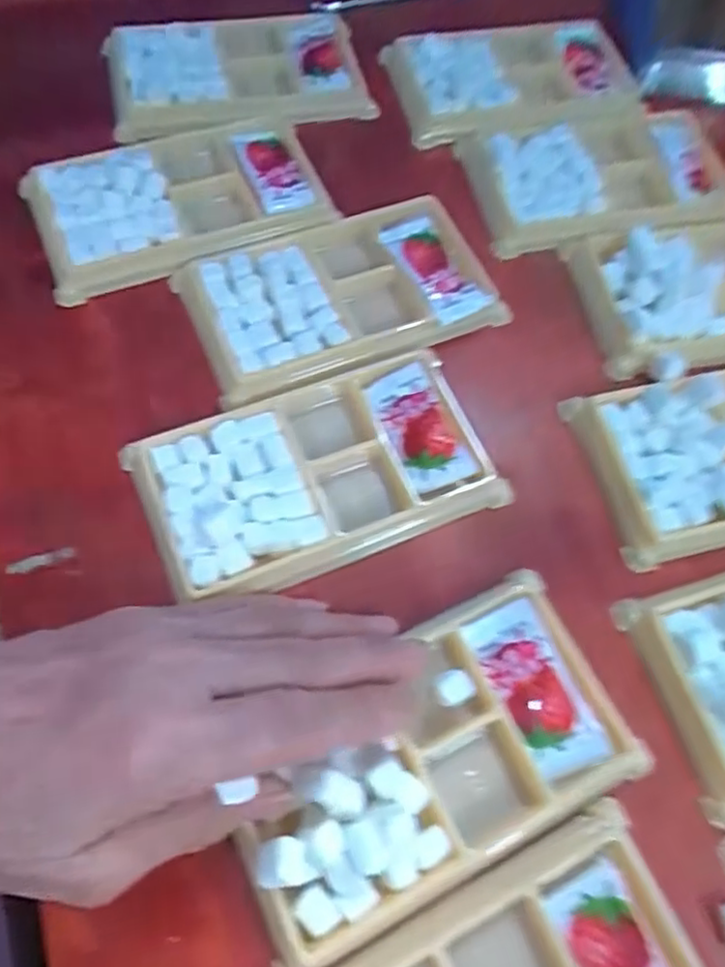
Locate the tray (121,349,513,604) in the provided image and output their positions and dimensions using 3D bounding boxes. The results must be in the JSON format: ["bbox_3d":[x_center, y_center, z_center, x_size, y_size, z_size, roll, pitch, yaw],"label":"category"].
[{"bbox_3d":[-0.018,-0.005,0.263,0.130,0.017,0.074,-20,68,-11],"label":"tray"}]

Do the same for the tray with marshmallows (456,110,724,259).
[{"bbox_3d":[0.124,-0.162,0.348,0.136,0.015,0.080,-12,66,-7],"label":"tray with marshmallows"}]

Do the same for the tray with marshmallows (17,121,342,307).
[{"bbox_3d":[-0.088,-0.138,0.320,0.133,0.014,0.081,-26,69,-13],"label":"tray with marshmallows"}]

